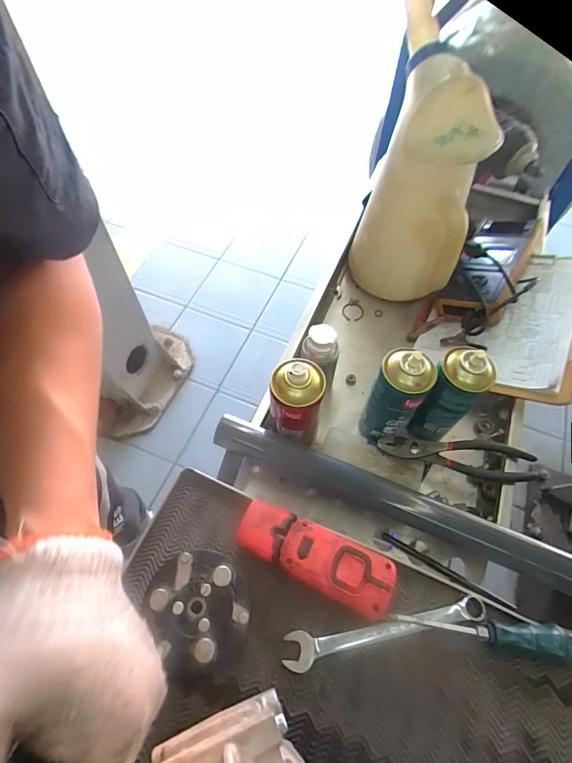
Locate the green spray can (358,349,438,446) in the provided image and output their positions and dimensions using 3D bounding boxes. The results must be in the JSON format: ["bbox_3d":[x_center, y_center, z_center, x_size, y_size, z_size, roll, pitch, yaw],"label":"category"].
[{"bbox_3d":[0.138,0.022,0.502,0.061,0.163,0.065,0,60,-1],"label":"green spray can"}]

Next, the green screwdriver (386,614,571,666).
[{"bbox_3d":[0.197,0.242,0.378,0.188,0.025,0.029,7,61,3],"label":"green screwdriver"}]

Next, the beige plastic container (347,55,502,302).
[{"bbox_3d":[0.197,-0.278,0.604,0.154,0.308,0.136,11,61,5],"label":"beige plastic container"}]

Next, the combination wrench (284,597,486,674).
[{"bbox_3d":[0.098,0.243,0.385,0.200,0.012,0.030,-8,61,-6],"label":"combination wrench"}]

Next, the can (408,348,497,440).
[{"bbox_3d":[0.208,0.023,0.511,0.056,0.168,0.052,0,60,-1],"label":"can"}]

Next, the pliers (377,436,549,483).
[{"bbox_3d":[0.227,0.096,0.527,0.199,0.024,0.047,14,61,7],"label":"pliers"}]

